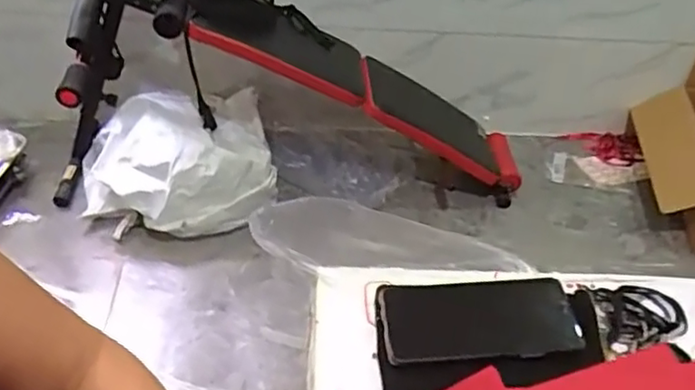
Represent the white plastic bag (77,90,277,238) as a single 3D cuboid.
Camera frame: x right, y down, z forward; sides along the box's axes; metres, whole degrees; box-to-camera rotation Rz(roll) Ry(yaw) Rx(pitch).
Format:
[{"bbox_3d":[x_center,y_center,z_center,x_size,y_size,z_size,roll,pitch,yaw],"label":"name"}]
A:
[{"bbox_3d":[-0.497,-0.099,1.859,0.533,0.267,0.501,-7,42,-15],"label":"white plastic bag"}]

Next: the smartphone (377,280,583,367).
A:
[{"bbox_3d":[0.111,0.108,0.558,0.161,0.011,0.081,-4,44,2],"label":"smartphone"}]

